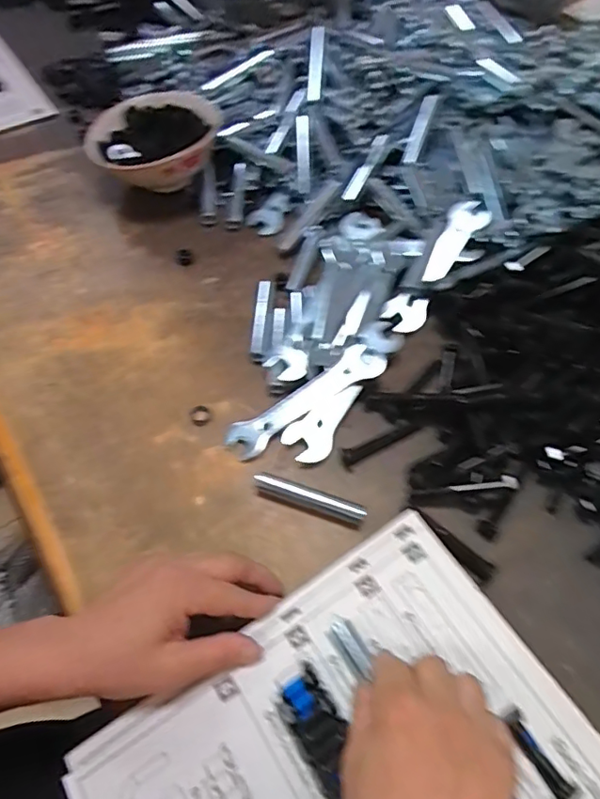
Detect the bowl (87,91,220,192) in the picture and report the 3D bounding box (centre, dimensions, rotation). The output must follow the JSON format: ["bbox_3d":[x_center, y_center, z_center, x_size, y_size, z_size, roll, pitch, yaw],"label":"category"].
[{"bbox_3d":[-0.156,-0.274,0.605,0.149,0.069,0.141,1,58,-1],"label":"bowl"}]

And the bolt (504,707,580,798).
[{"bbox_3d":[0.145,0.214,0.327,0.014,0.015,0.053,-26,63,-16],"label":"bolt"}]

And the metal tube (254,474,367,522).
[{"bbox_3d":[0.007,0.075,0.425,0.089,0.015,0.011,15,59,8],"label":"metal tube"}]

